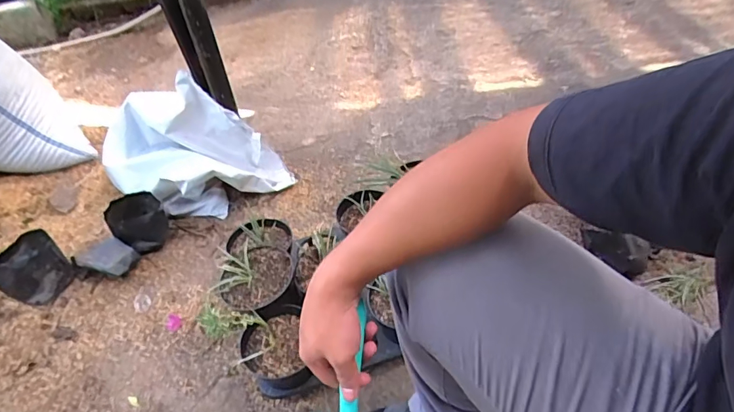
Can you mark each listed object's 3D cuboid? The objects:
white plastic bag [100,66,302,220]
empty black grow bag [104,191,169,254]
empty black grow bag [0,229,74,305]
[{"bbox_3d":[-0.429,-0.118,1.064,0.428,0.253,0.200,7,44,14],"label":"white plastic bag"},{"bbox_3d":[-0.503,0.038,1.016,0.110,0.087,0.111,-35,50,-28],"label":"empty black grow bag"},{"bbox_3d":[-0.675,0.126,0.926,0.102,0.099,0.120,19,48,24],"label":"empty black grow bag"}]

